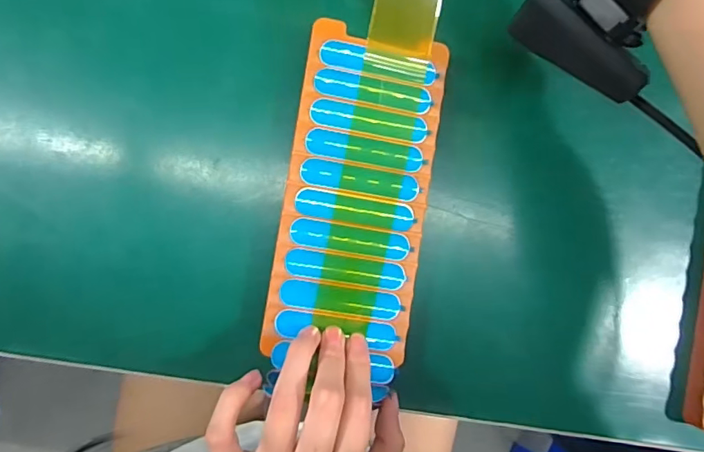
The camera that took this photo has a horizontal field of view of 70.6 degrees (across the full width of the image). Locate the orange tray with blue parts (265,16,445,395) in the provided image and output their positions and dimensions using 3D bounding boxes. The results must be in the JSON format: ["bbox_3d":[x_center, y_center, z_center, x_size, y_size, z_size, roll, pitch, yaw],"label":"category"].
[{"bbox_3d":[0.003,-0.011,0.257,0.075,0.017,0.176,9,86,-8],"label":"orange tray with blue parts"}]

